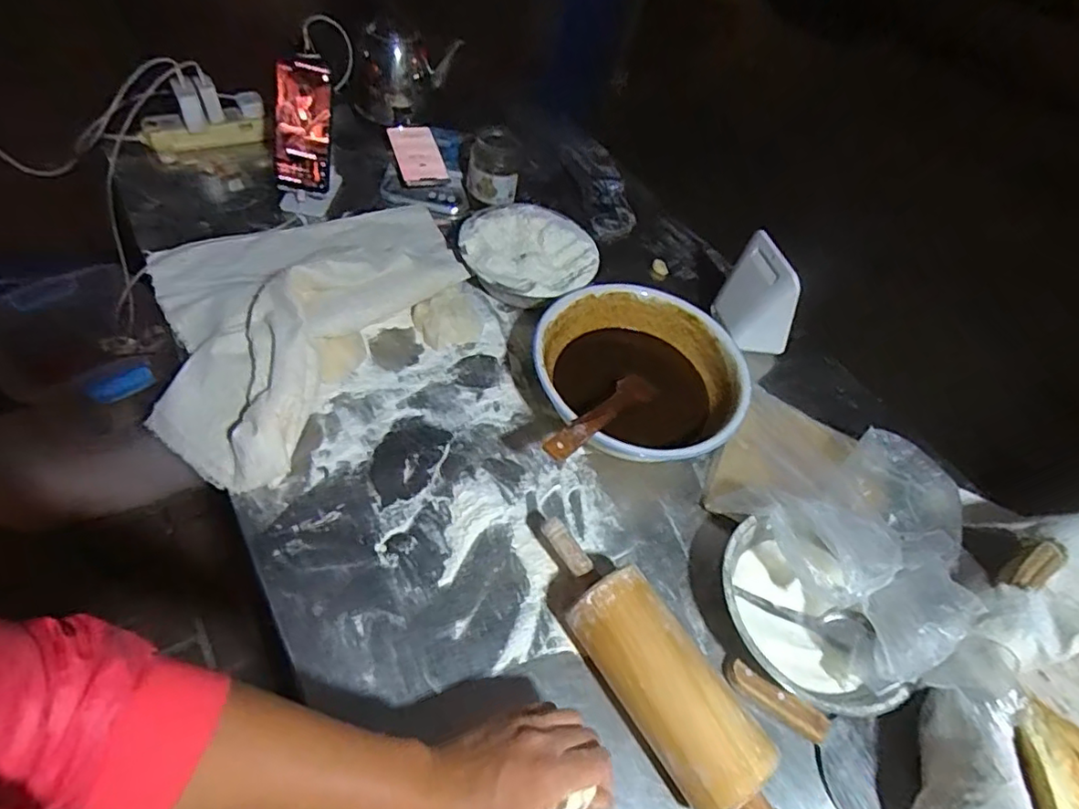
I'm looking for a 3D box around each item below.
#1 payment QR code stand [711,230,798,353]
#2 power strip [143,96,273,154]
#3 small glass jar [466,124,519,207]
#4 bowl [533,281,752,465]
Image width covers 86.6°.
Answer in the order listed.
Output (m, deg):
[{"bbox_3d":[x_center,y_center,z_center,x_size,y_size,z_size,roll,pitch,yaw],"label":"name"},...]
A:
[{"bbox_3d":[0.294,-0.139,0.767,0.048,0.132,0.118,-33,66,-30],"label":"payment QR code stand"},{"bbox_3d":[-0.518,-0.433,0.894,0.178,0.051,0.053,-15,58,-21],"label":"power strip"},{"bbox_3d":[-0.070,-0.357,0.859,0.071,0.074,0.070,5,53,-7],"label":"small glass jar"},{"bbox_3d":[0.119,-0.029,0.699,0.247,0.094,0.238,5,53,-7],"label":"bowl"}]

